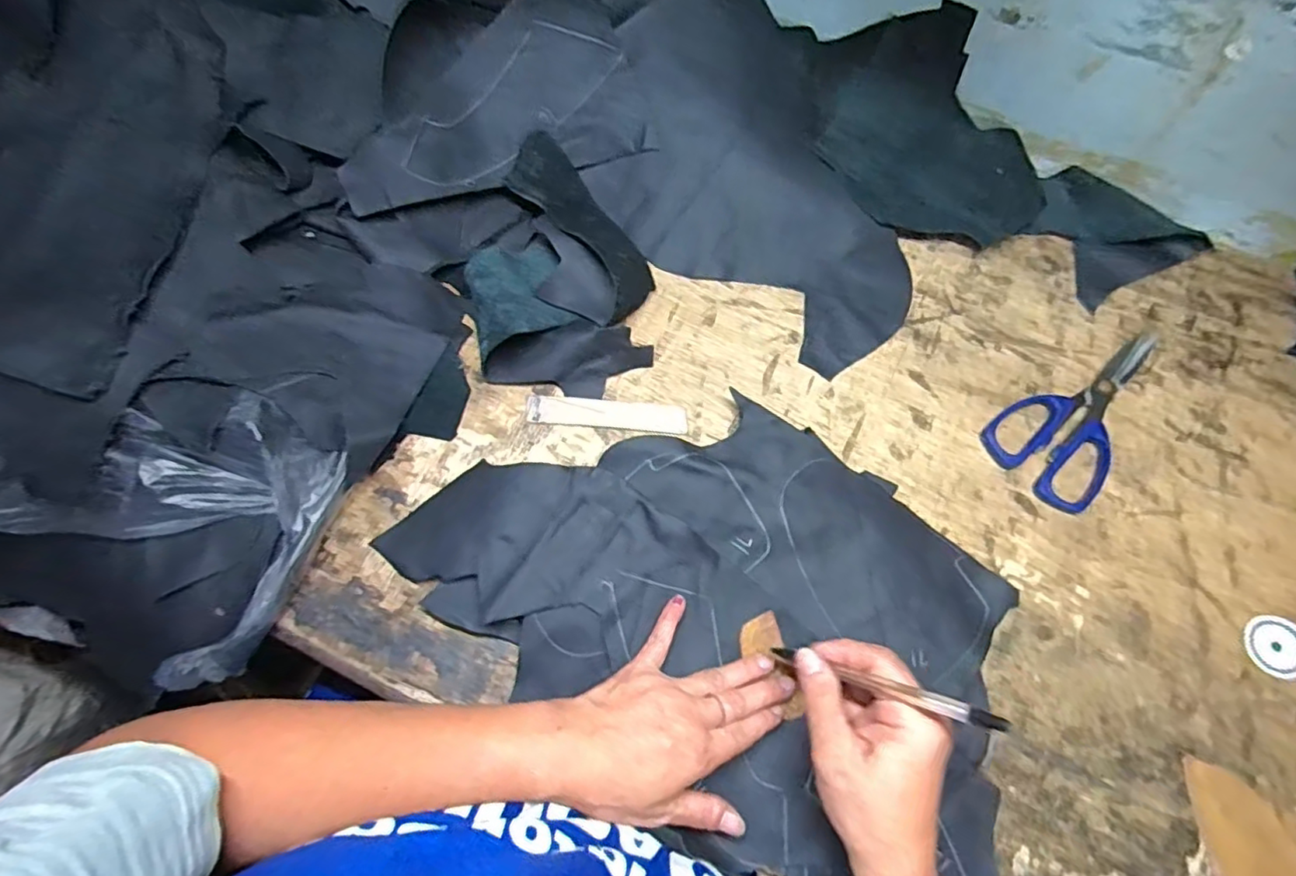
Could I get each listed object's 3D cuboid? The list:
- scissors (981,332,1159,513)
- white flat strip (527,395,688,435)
[{"bbox_3d":[0.339,-0.028,0.469,0.085,0.011,0.175,41,75,14],"label":"scissors"},{"bbox_3d":[-0.031,-0.019,0.467,0.121,0.004,0.024,4,70,2],"label":"white flat strip"}]

